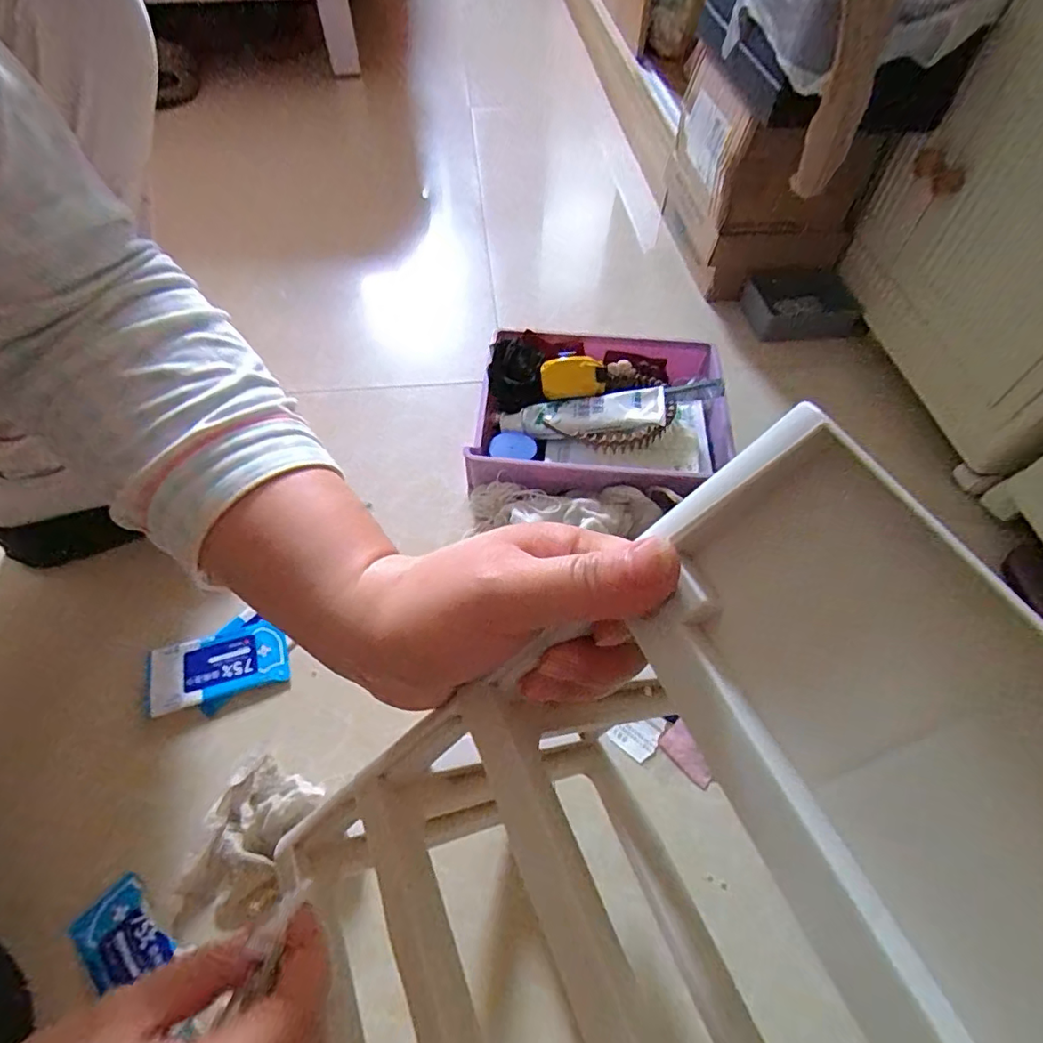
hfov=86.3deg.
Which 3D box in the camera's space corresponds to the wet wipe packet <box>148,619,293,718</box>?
[{"bbox_3d":[-0.254,0.121,0.466,0.106,0.015,0.054,-15,58,-11],"label":"wet wipe packet"}]

